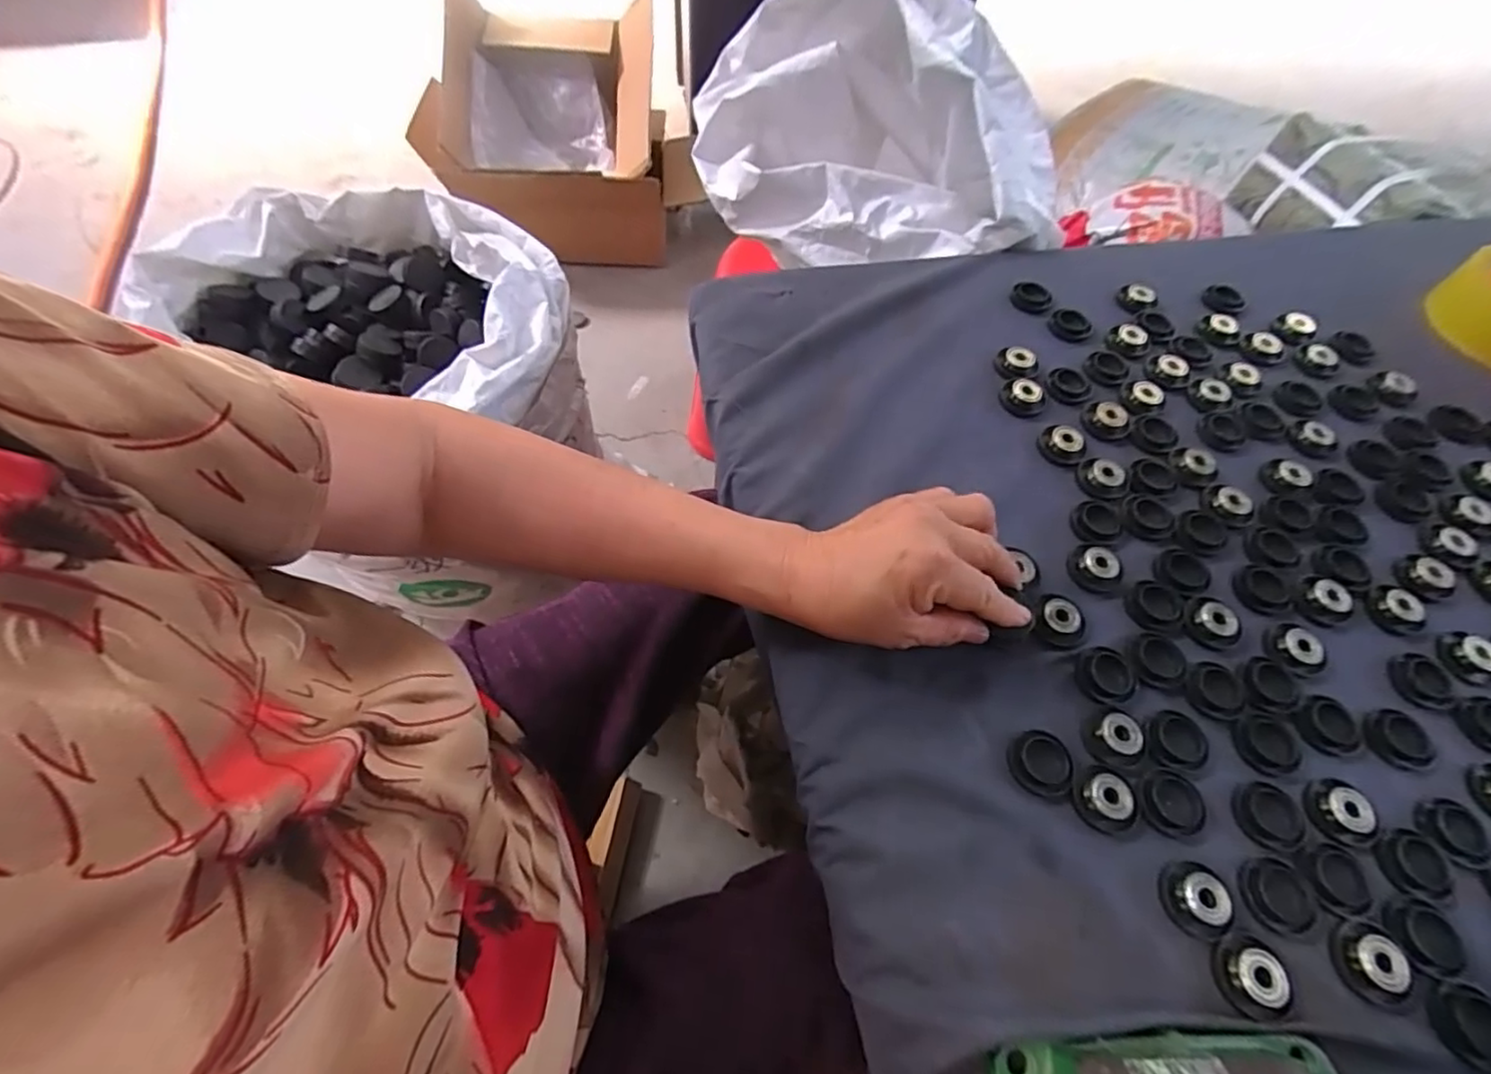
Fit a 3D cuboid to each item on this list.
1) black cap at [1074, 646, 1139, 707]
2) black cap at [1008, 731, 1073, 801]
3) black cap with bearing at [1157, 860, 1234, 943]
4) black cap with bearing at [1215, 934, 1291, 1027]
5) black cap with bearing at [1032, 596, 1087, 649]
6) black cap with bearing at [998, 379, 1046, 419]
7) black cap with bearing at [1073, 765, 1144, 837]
[{"bbox_3d":[0.206,0.079,0.366,0.029,0.008,0.032,-27,64,-18],"label":"black cap"},{"bbox_3d":[0.157,0.120,0.339,0.032,0.008,0.031,1,59,-2],"label":"black cap"},{"bbox_3d":[0.216,0.173,0.307,0.028,0.010,0.030,1,59,-2],"label":"black cap with bearing"},{"bbox_3d":[0.230,0.201,0.290,0.028,0.008,0.030,1,59,-2],"label":"black cap with bearing"},{"bbox_3d":[0.187,0.050,0.380,0.029,0.011,0.031,1,59,-2],"label":"black cap with bearing"},{"bbox_3d":[0.205,-0.103,0.471,0.031,0.010,0.033,1,59,-2],"label":"black cap with bearing"},{"bbox_3d":[0.189,0.135,0.330,0.033,0.010,0.033,1,59,-2],"label":"black cap with bearing"}]

